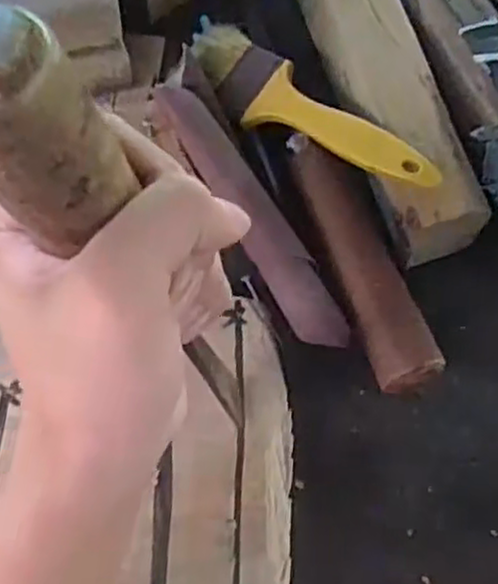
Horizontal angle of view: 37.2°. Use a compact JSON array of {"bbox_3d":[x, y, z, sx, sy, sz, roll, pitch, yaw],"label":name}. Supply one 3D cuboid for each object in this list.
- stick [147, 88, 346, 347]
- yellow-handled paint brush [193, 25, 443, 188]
[{"bbox_3d":[0.000,-0.042,0.380,0.026,0.011,0.162,-31,76,-1],"label":"stick"},{"bbox_3d":[0.027,-0.100,0.403,0.037,0.018,0.179,-39,58,-19],"label":"yellow-handled paint brush"}]

